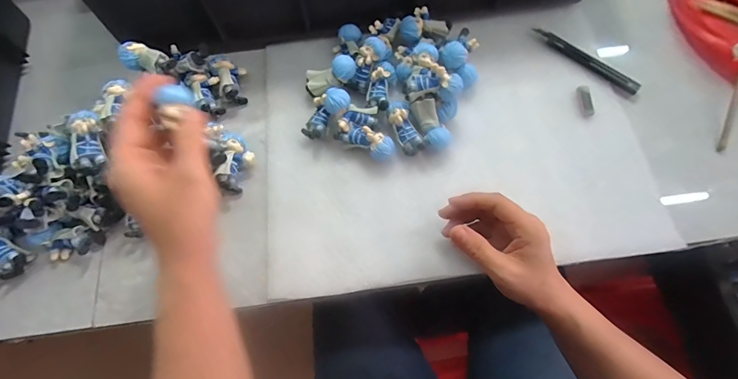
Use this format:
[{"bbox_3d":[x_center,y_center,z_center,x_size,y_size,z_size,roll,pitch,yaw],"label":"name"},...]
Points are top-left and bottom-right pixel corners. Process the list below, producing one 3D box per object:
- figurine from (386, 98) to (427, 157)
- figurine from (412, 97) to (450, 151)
[{"bbox_3d":[0.039,-0.067,0.380,0.024,0.018,0.061,-23,82,-7],"label":"figurine"},{"bbox_3d":[0.067,-0.070,0.381,0.029,0.020,0.057,-28,91,-9],"label":"figurine"}]

